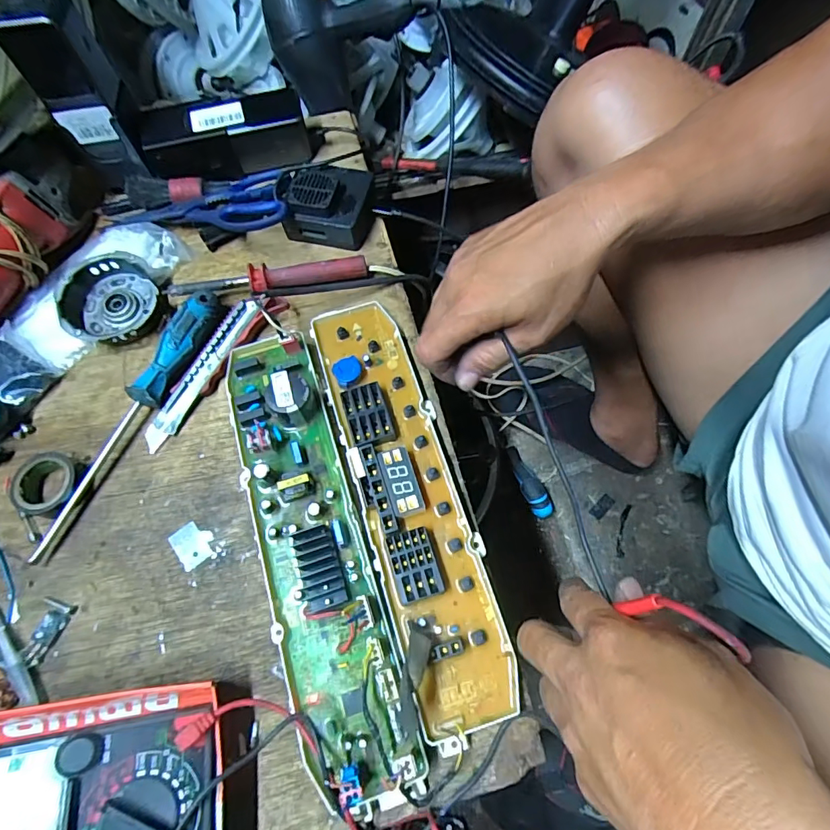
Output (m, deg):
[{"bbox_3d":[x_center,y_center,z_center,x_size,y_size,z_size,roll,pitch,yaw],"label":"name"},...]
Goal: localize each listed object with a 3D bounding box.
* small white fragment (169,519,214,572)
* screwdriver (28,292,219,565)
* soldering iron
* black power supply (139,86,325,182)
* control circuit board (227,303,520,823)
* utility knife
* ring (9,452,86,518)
[{"bbox_3d":[-0.170,0.098,0.363,0.027,0.004,0.033,-38,70,-13],"label":"small white fragment"},{"bbox_3d":[-0.234,0.002,0.390,0.026,0.023,0.243,25,79,12],"label":"screwdriver"},{"bbox_3d":[-0.119,-0.124,0.436,0.209,0.023,0.023,-13,67,-3],"label":"soldering iron"},{"bbox_3d":[-0.187,-0.290,0.483,0.169,0.043,0.057,-16,67,-5],"label":"black power supply"},{"bbox_3d":[-0.041,0.068,0.346,0.147,0.033,0.339,-16,69,-9],"label":"control circuit board"},{"bbox_3d":[-0.184,-0.039,0.410,0.023,0.007,0.151,28,78,13],"label":"utility knife"},{"bbox_3d":[-0.288,0.054,0.371,0.039,0.023,0.048,24,70,12],"label":"ring"}]

